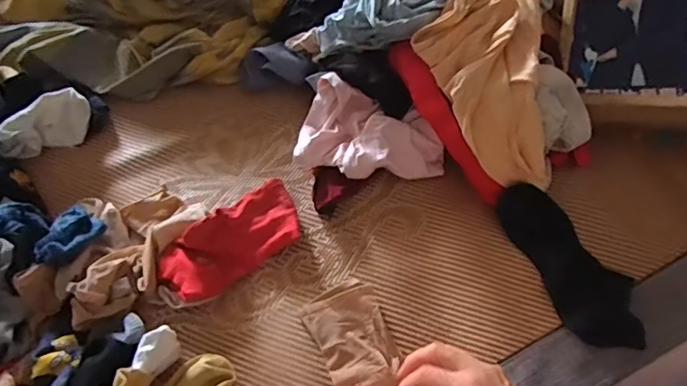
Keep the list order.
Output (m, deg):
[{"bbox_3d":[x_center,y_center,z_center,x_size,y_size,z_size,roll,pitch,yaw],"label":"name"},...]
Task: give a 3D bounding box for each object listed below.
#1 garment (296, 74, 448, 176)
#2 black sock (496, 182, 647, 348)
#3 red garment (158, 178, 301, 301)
[{"bbox_3d":[0.035,-0.068,0.642,0.180,0.059,0.116,11,60,10],"label":"garment"},{"bbox_3d":[0.245,0.074,0.562,0.076,0.032,0.195,-23,60,-10],"label":"black sock"},{"bbox_3d":[-0.126,0.056,0.596,0.165,0.037,0.081,-33,62,-15],"label":"red garment"}]

